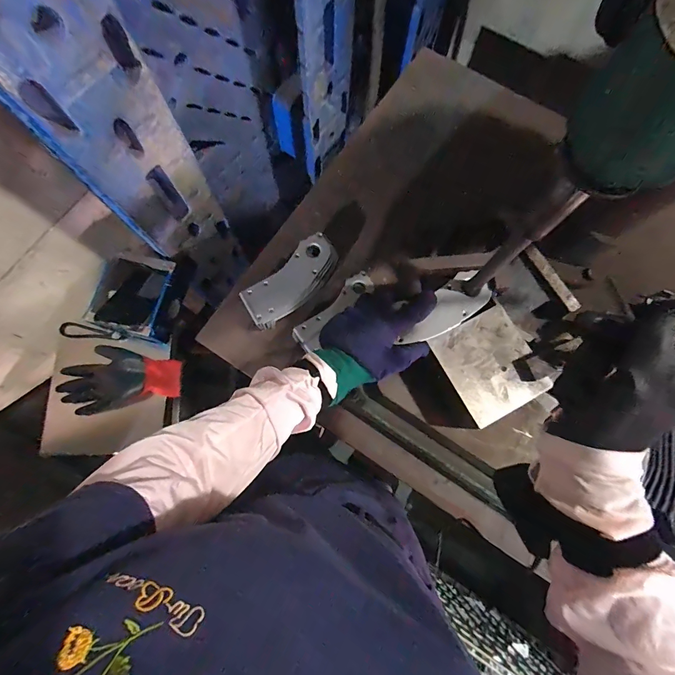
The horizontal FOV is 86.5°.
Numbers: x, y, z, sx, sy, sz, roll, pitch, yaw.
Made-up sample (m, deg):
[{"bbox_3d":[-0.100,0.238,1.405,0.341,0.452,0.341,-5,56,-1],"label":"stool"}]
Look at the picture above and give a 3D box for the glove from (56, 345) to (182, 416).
[{"bbox_3d":[-0.416,0.085,0.691,0.220,0.046,0.130,4,77,2],"label":"glove"}]

